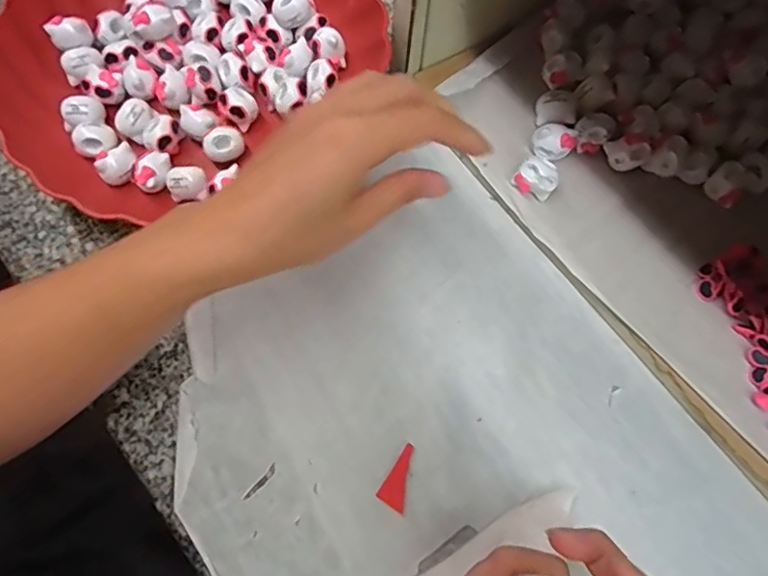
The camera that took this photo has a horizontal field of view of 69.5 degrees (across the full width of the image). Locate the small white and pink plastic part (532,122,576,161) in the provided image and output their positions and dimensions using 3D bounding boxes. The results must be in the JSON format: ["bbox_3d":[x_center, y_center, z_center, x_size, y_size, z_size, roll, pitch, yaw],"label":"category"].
[{"bbox_3d":[0.107,-0.092,0.351,0.025,0.016,0.020,-25,73,-10],"label":"small white and pink plastic part"}]

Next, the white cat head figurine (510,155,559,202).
[{"bbox_3d":[0.094,-0.067,0.341,0.019,0.021,0.022,-41,77,-14],"label":"white cat head figurine"}]

